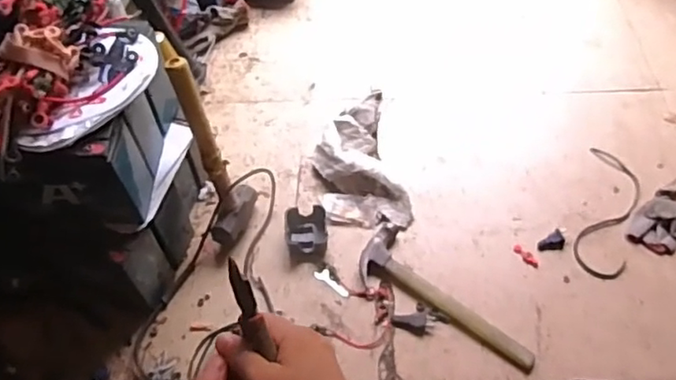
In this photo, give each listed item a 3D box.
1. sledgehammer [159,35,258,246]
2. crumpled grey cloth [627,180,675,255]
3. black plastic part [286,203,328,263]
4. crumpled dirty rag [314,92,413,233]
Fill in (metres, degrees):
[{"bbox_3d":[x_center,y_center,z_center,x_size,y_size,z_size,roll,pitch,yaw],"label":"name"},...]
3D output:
[{"bbox_3d":[-0.186,-0.042,0.926,0.087,0.326,0.130,-10,54,-7],"label":"sledgehammer"},{"bbox_3d":[0.587,0.045,1.050,0.181,0.023,0.084,-38,62,-24],"label":"crumpled grey cloth"},{"bbox_3d":[-0.054,0.076,1.030,0.069,0.023,0.096,-2,67,-1],"label":"black plastic part"},{"bbox_3d":[0.035,-0.064,1.116,0.162,0.056,0.307,-9,54,-7],"label":"crumpled dirty rag"}]

